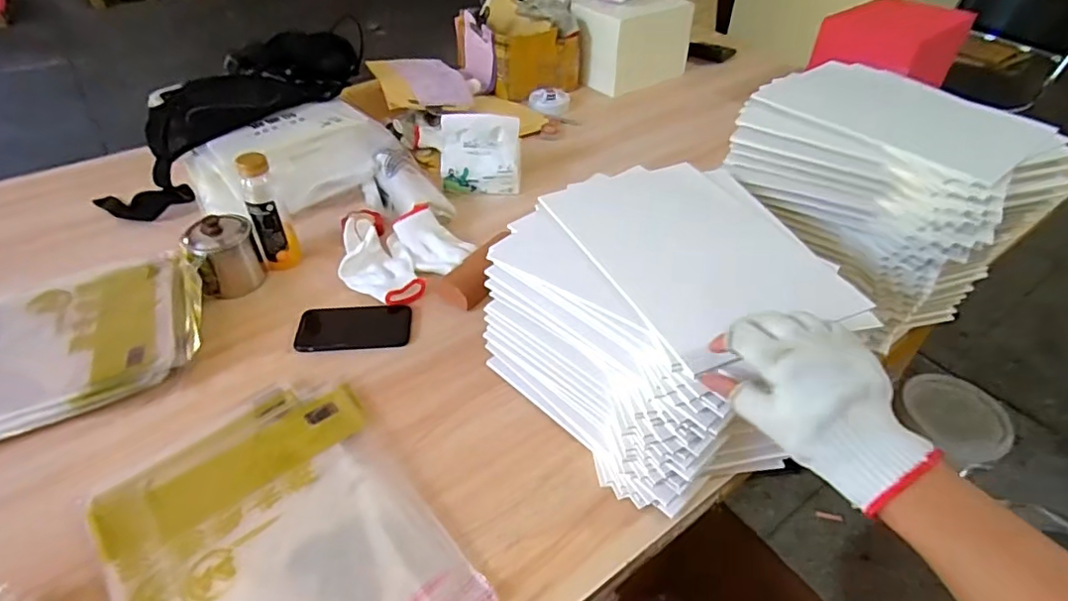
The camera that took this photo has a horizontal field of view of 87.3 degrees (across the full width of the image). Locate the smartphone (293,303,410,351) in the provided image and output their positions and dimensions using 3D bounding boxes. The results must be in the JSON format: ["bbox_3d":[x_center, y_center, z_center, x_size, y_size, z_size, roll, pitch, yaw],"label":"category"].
[{"bbox_3d":[-0.247,0.036,0.776,0.148,0.008,0.078,0,49,-10],"label":"smartphone"}]

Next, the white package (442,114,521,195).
[{"bbox_3d":[-0.094,-0.260,1.004,0.138,0.135,0.029,3,17,0],"label":"white package"}]

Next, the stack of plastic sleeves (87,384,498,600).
[{"bbox_3d":[-0.244,0.241,0.540,0.264,0.020,0.357,-29,50,-29],"label":"stack of plastic sleeves"}]

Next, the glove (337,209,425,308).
[{"bbox_3d":[-0.250,-0.069,0.863,0.104,0.044,0.223,-20,46,-21],"label":"glove"}]

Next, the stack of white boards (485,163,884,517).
[{"bbox_3d":[0.154,0.022,0.633,0.289,0.202,0.316,-29,50,-28],"label":"stack of white boards"}]

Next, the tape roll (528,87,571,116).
[{"bbox_3d":[0.034,-0.453,1.285,0.094,0.038,0.092,5,43,4],"label":"tape roll"}]

